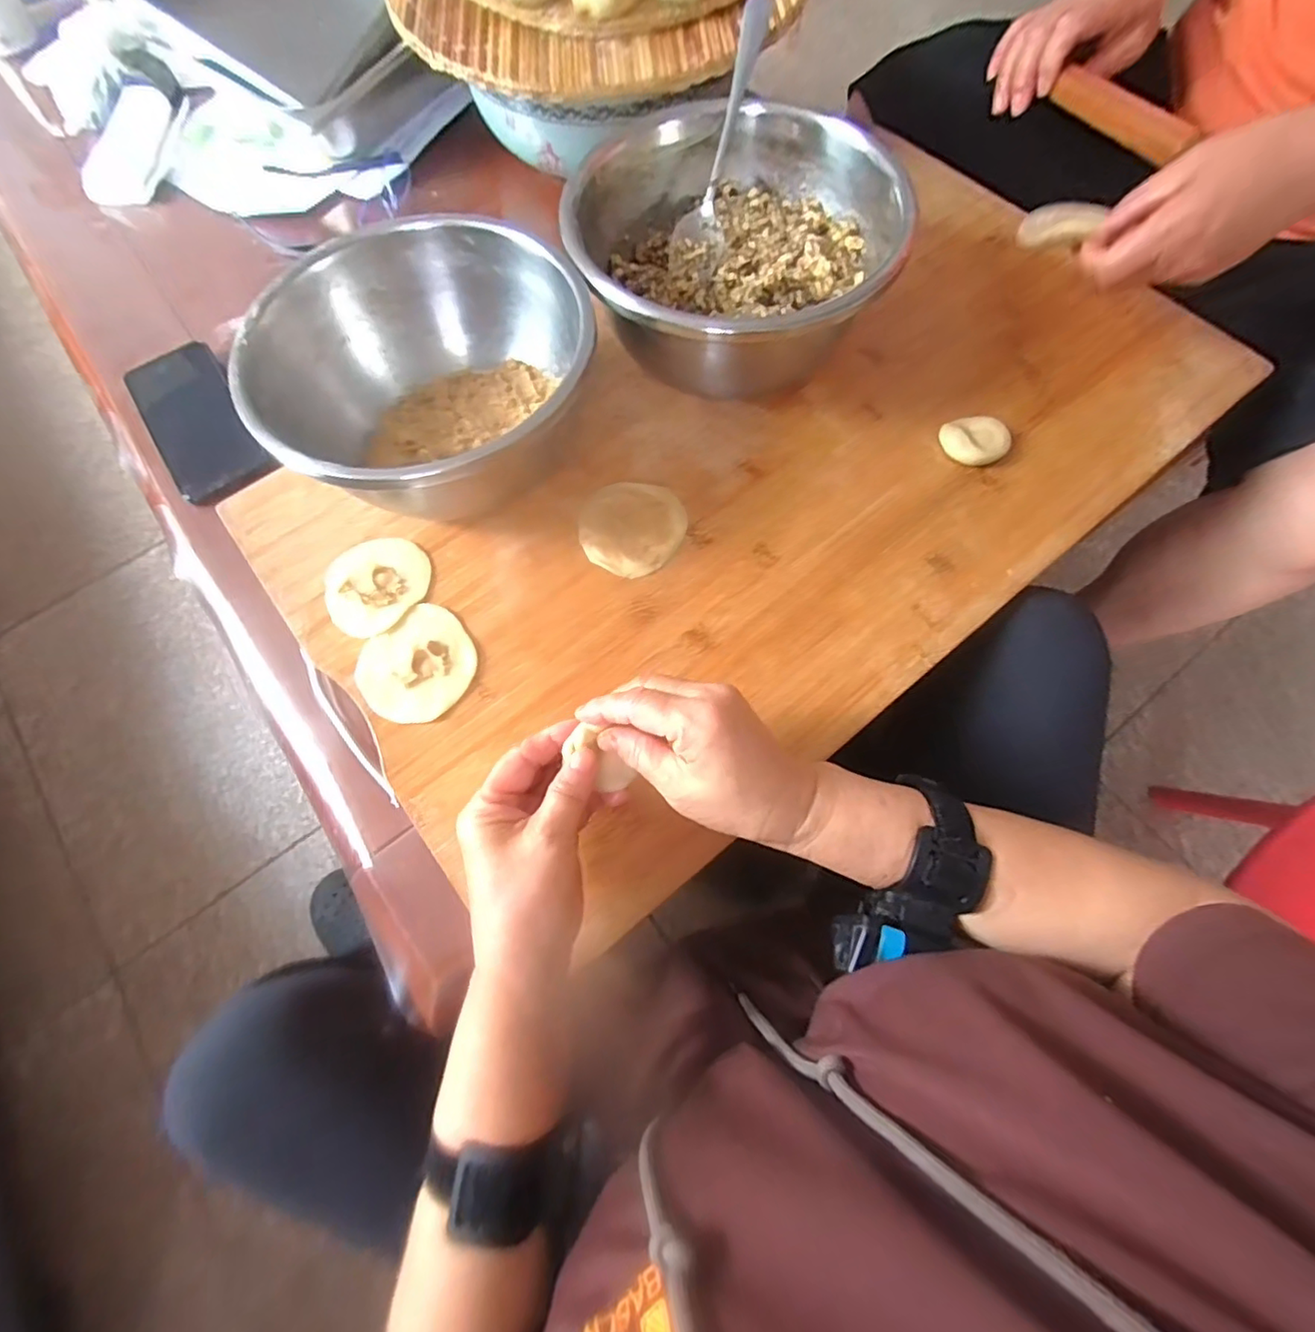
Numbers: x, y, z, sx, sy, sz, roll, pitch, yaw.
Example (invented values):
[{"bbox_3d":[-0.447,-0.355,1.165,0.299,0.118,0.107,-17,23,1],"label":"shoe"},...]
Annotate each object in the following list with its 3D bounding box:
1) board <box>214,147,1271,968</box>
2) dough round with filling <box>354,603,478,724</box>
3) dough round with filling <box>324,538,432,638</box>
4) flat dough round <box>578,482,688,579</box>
[{"bbox_3d":[0.093,-0.150,0.458,0.715,0.016,0.397,-34,73,-11],"label":"board"},{"bbox_3d":[-0.166,-0.001,0.407,0.077,0.010,0.075,0,70,1],"label":"dough round with filling"},{"bbox_3d":[-0.208,-0.062,0.431,0.072,0.007,0.076,0,70,1],"label":"dough round with filling"},{"bbox_3d":[-0.020,-0.105,0.439,0.075,0.011,0.077,0,70,1],"label":"flat dough round"}]

